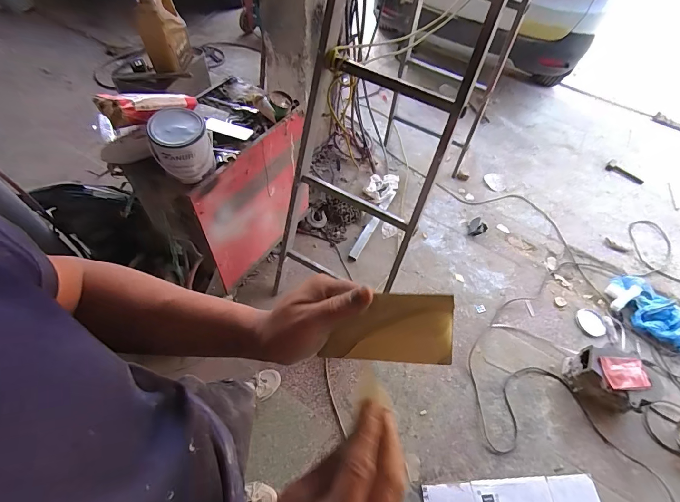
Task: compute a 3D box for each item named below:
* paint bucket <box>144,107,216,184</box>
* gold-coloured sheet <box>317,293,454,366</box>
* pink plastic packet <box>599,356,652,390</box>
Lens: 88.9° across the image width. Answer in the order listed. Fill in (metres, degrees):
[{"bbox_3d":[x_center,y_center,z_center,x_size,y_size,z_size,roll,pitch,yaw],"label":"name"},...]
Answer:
[{"bbox_3d":[-0.460,-0.300,1.022,0.151,0.169,0.159,3,57,-4],"label":"paint bucket"},{"bbox_3d":[0.045,0.075,0.330,0.118,0.073,0.008,1,19,13],"label":"gold-coloured sheet"},{"bbox_3d":[1.151,0.492,1.395,0.185,0.015,0.122,4,58,-7],"label":"pink plastic packet"}]

